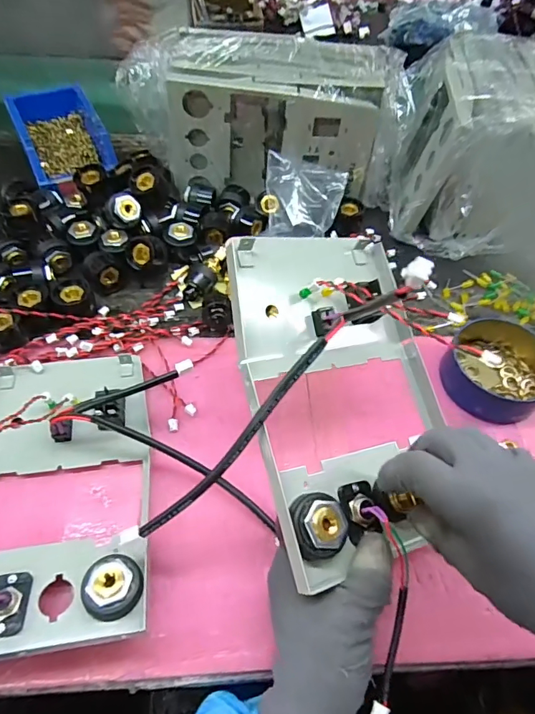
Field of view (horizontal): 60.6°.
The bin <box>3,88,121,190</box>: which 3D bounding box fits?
[{"bbox_3d":[-0.268,-0.288,0.595,0.096,0.055,0.157,-22,59,-19],"label":"bin"}]

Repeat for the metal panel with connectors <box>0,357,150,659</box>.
[{"bbox_3d":[-0.166,0.086,0.344,0.149,0.066,0.233,-5,55,-7],"label":"metal panel with connectors"}]

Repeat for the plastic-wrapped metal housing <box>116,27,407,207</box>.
[{"bbox_3d":[0.010,-0.295,0.568,0.313,0.138,0.161,11,54,4],"label":"plastic-wrapped metal housing"}]

